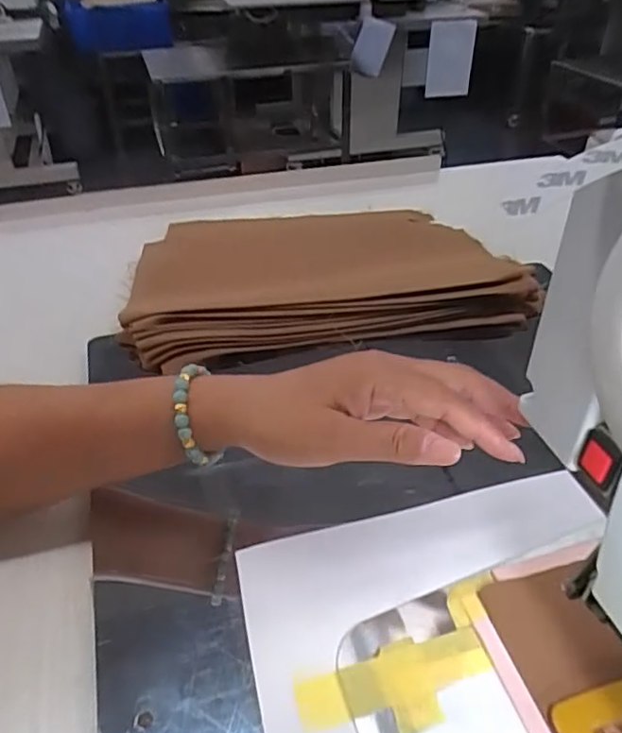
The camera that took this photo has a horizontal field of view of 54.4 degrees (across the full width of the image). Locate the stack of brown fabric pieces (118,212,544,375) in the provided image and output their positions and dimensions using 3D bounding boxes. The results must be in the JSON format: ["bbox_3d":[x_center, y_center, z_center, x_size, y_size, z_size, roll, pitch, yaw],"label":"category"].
[{"bbox_3d":[0.005,-0.089,0.648,0.386,0.070,0.324,-2,29,-1],"label":"stack of brown fabric pieces"}]

